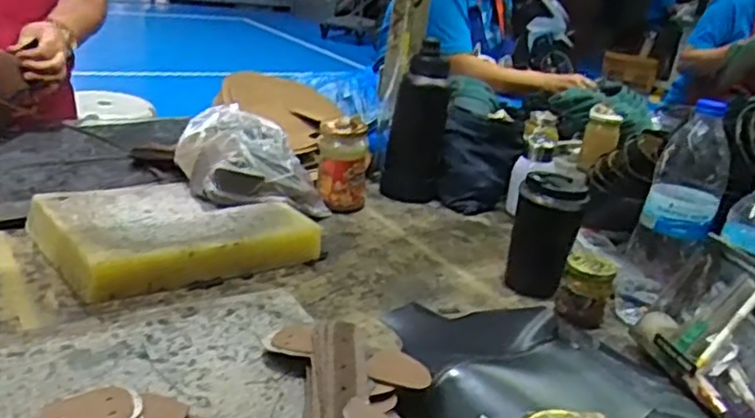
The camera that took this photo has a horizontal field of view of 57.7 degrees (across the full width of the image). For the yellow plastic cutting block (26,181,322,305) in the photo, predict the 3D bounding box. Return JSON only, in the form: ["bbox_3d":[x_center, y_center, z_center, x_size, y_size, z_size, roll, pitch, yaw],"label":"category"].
[{"bbox_3d":[-0.255,0.021,0.864,0.298,0.051,0.233,-11,28,-40],"label":"yellow plastic cutting block"}]

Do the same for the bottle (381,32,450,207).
[{"bbox_3d":[0.068,-0.134,1.125,0.089,0.245,0.072,5,22,-7],"label":"bottle"}]

